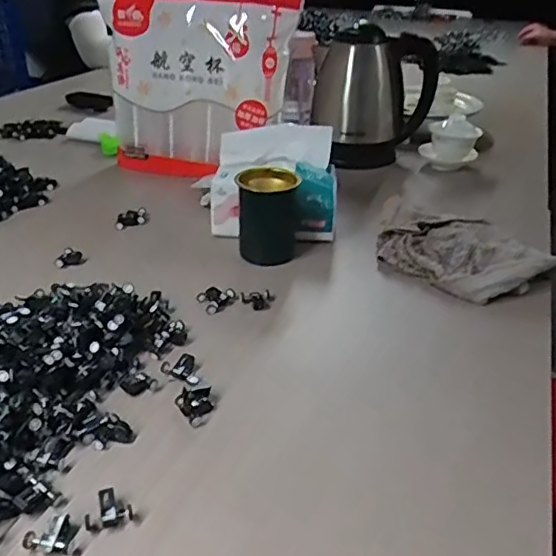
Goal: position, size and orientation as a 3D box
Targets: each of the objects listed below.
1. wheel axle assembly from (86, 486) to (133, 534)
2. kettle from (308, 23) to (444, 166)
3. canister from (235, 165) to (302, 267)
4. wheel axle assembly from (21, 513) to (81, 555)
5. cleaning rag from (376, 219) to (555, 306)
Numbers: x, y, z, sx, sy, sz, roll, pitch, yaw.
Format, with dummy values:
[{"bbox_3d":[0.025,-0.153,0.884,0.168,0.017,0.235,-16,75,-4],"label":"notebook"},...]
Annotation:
[{"bbox_3d":[-0.117,0.159,0.407,0.031,0.010,0.025,-12,34,-23],"label":"wheel axle assembly"},{"bbox_3d":[0.170,-0.321,1.047,0.206,0.208,0.142,5,31,4],"label":"kettle"},{"bbox_3d":[-0.013,-0.077,0.732,0.072,0.100,0.071,7,31,6],"label":"canister"},{"bbox_3d":[-0.147,0.170,0.390,0.036,0.008,0.024,5,31,3],"label":"wheel axle assembly"},{"bbox_3d":[0.237,-0.014,0.694,0.248,0.064,0.115,13,32,15],"label":"cleaning rag"}]

